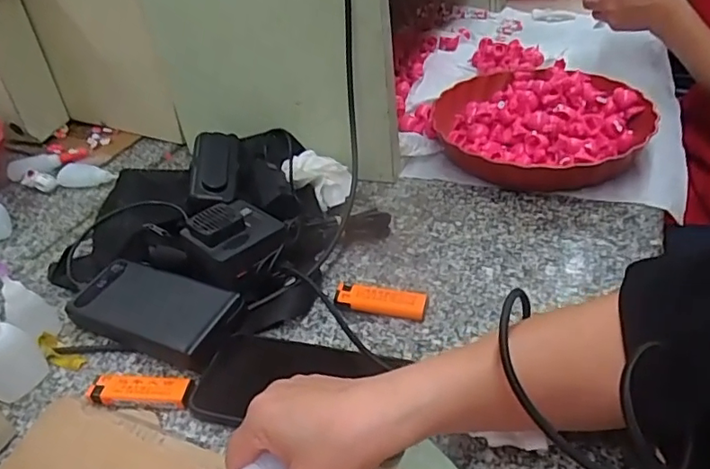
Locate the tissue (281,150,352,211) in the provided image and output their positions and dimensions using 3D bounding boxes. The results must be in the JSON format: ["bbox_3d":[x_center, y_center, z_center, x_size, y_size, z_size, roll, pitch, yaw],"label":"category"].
[{"bbox_3d":[-0.038,-0.065,0.606,0.078,0.018,0.052,39,85,12],"label":"tissue"}]

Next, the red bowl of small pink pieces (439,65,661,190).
[{"bbox_3d":[0.219,-0.131,0.648,0.227,0.067,0.229,-5,38,4],"label":"red bowl of small pink pieces"}]

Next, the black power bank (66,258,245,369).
[{"bbox_3d":[-0.174,0.061,0.481,0.151,0.023,0.070,13,42,24],"label":"black power bank"}]

